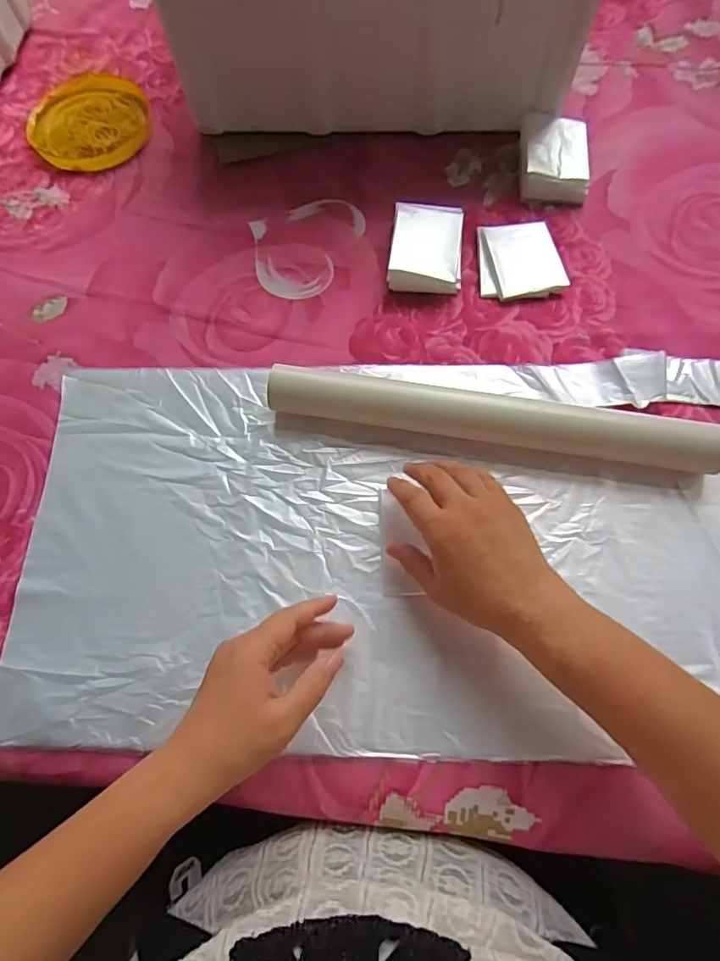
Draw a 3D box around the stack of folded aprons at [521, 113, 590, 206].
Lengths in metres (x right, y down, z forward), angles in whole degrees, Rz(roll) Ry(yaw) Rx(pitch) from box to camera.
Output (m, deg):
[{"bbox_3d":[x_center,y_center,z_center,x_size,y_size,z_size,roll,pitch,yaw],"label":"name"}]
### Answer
[{"bbox_3d":[0.198,-0.330,0.517,0.065,0.030,0.089,4,72,3],"label":"stack of folded aprons"}]

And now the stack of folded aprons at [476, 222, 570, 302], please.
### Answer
[{"bbox_3d":[0.153,-0.211,0.485,0.076,0.013,0.080,-3,71,1],"label":"stack of folded aprons"}]

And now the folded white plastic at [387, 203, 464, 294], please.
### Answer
[{"bbox_3d":[0.064,-0.222,0.487,0.066,0.028,0.085,6,72,4],"label":"folded white plastic"}]

